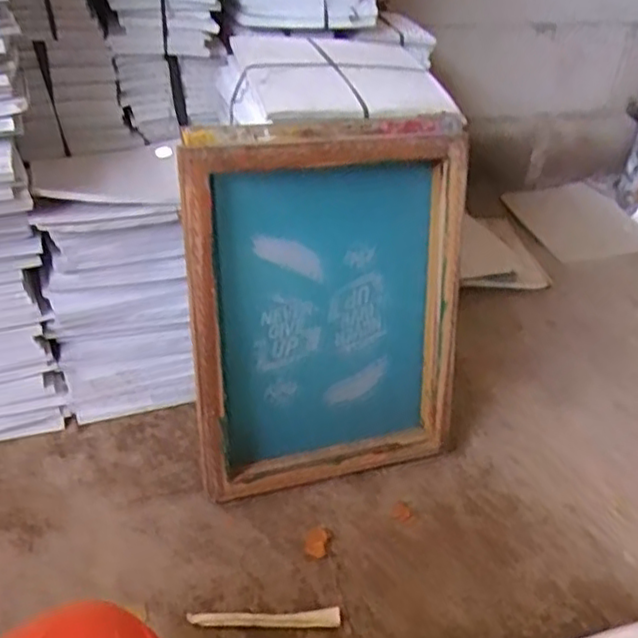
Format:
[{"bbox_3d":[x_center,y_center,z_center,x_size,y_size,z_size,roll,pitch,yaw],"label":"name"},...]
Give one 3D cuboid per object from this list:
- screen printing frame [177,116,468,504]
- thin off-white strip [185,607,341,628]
[{"bbox_3d":[0.014,-0.007,0.876,0.363,0.478,0.059,-8,25,-19],"label":"screen printing frame"},{"bbox_3d":[-0.060,0.338,0.755,0.169,0.009,0.023,-1,36,-8],"label":"thin off-white strip"}]

